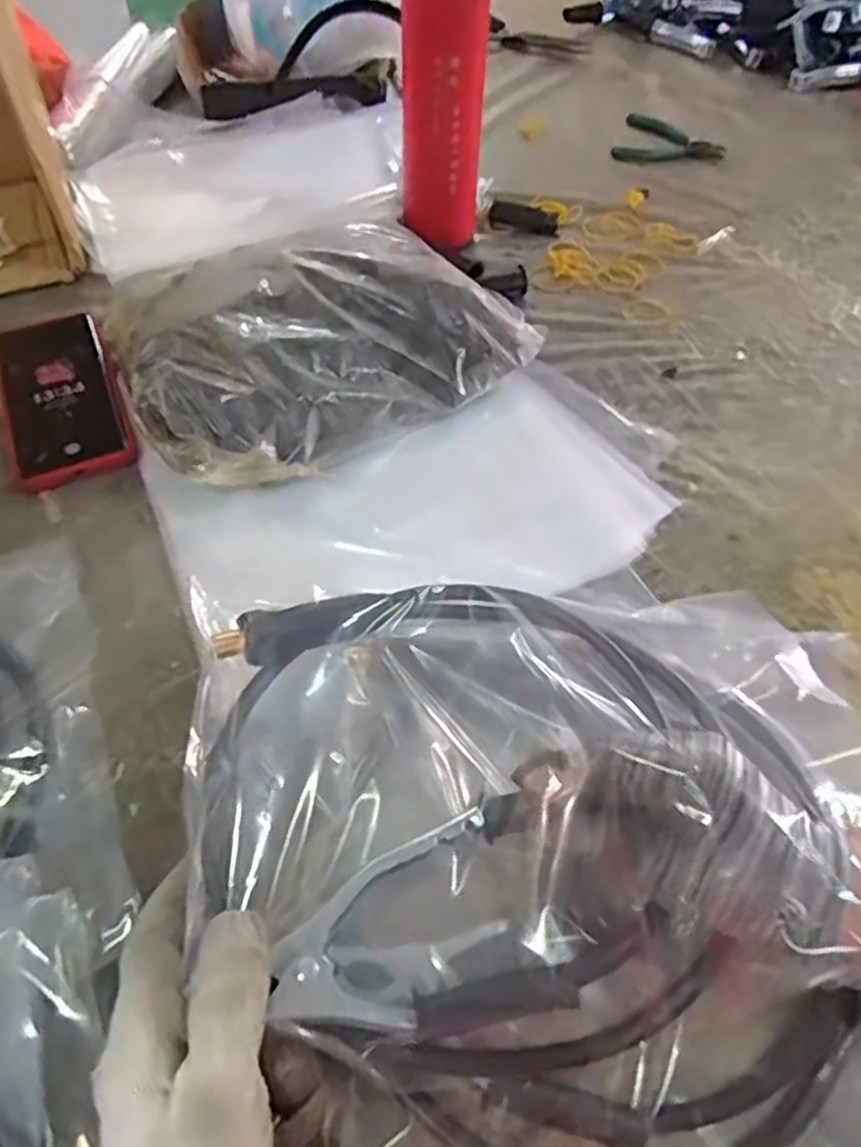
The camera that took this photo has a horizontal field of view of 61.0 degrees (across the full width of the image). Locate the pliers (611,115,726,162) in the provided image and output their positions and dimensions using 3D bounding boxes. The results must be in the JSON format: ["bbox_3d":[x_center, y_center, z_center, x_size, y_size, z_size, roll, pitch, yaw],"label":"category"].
[{"bbox_3d":[0.259,-0.463,0.789,0.111,0.013,0.087,18,54,12],"label":"pliers"}]

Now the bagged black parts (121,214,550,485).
[{"bbox_3d":[-0.087,-0.169,0.518,0.257,0.075,0.206,-30,60,-21],"label":"bagged black parts"}]

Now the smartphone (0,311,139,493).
[{"bbox_3d":[-0.265,-0.129,0.526,0.077,0.017,0.167,-20,57,-16],"label":"smartphone"}]

